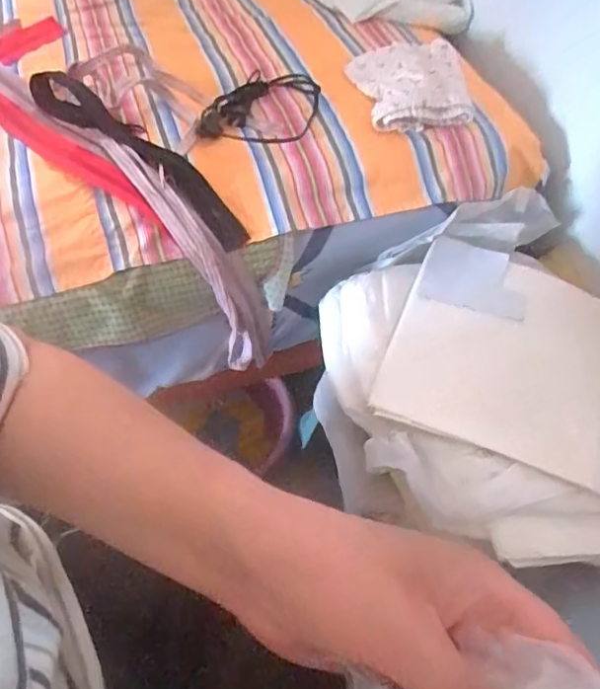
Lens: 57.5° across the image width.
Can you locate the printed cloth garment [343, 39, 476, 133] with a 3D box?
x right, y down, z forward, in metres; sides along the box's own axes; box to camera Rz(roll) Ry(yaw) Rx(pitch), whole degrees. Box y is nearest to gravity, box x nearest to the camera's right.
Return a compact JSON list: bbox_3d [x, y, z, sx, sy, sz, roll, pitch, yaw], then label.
[{"bbox_3d":[0.147,-0.318,0.676,0.148,0.039,0.137,-12,57,-9],"label":"printed cloth garment"}]

